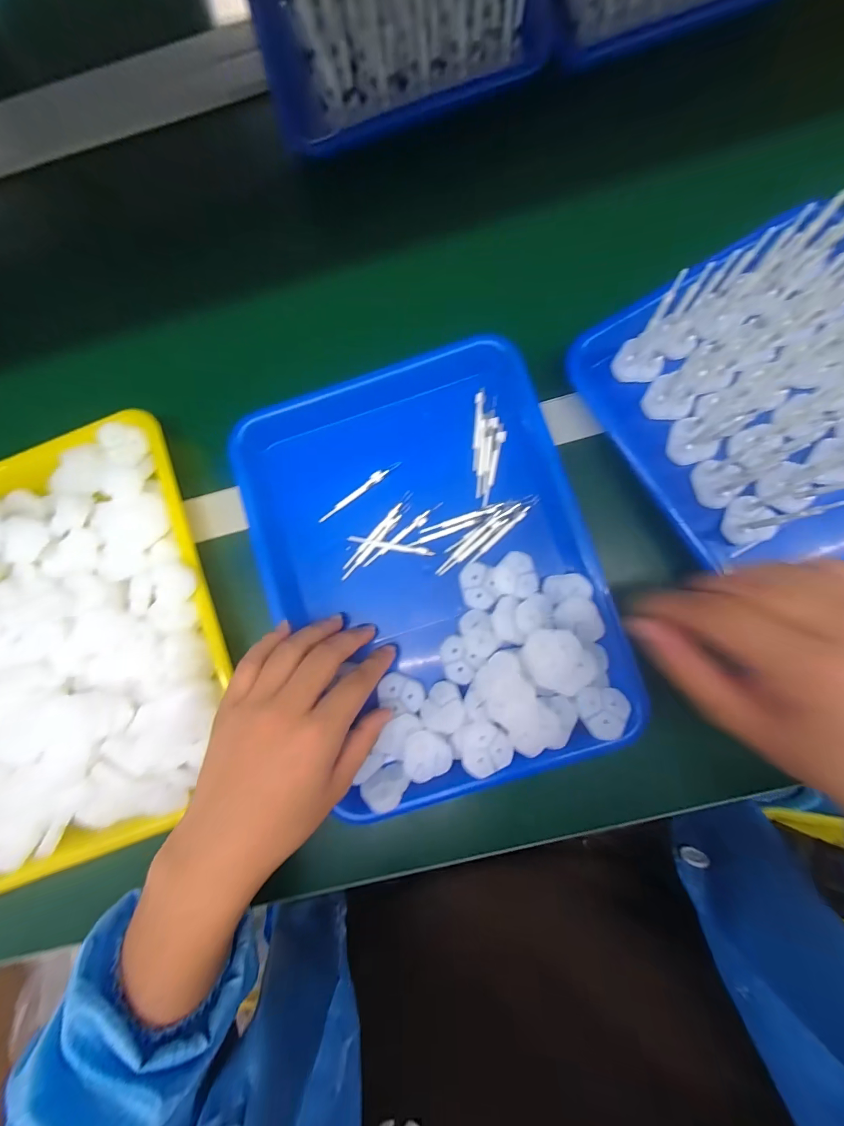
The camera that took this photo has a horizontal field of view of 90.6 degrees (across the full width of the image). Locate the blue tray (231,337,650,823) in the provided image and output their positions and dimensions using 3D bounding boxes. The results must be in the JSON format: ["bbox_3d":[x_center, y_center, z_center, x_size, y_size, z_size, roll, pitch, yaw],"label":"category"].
[{"bbox_3d":[0.004,0.001,0.334,0.242,0.046,0.333,-19,83,2],"label":"blue tray"}]

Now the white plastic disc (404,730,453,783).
[{"bbox_3d":[0.004,0.144,0.313,0.034,0.008,0.035,-1,84,5],"label":"white plastic disc"}]

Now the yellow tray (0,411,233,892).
[{"bbox_3d":[-0.289,0.060,0.333,0.244,0.036,0.337,-20,82,2],"label":"yellow tray"}]

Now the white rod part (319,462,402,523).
[{"bbox_3d":[-0.053,-0.061,0.352,0.082,0.007,0.007,-36,82,0],"label":"white rod part"}]

